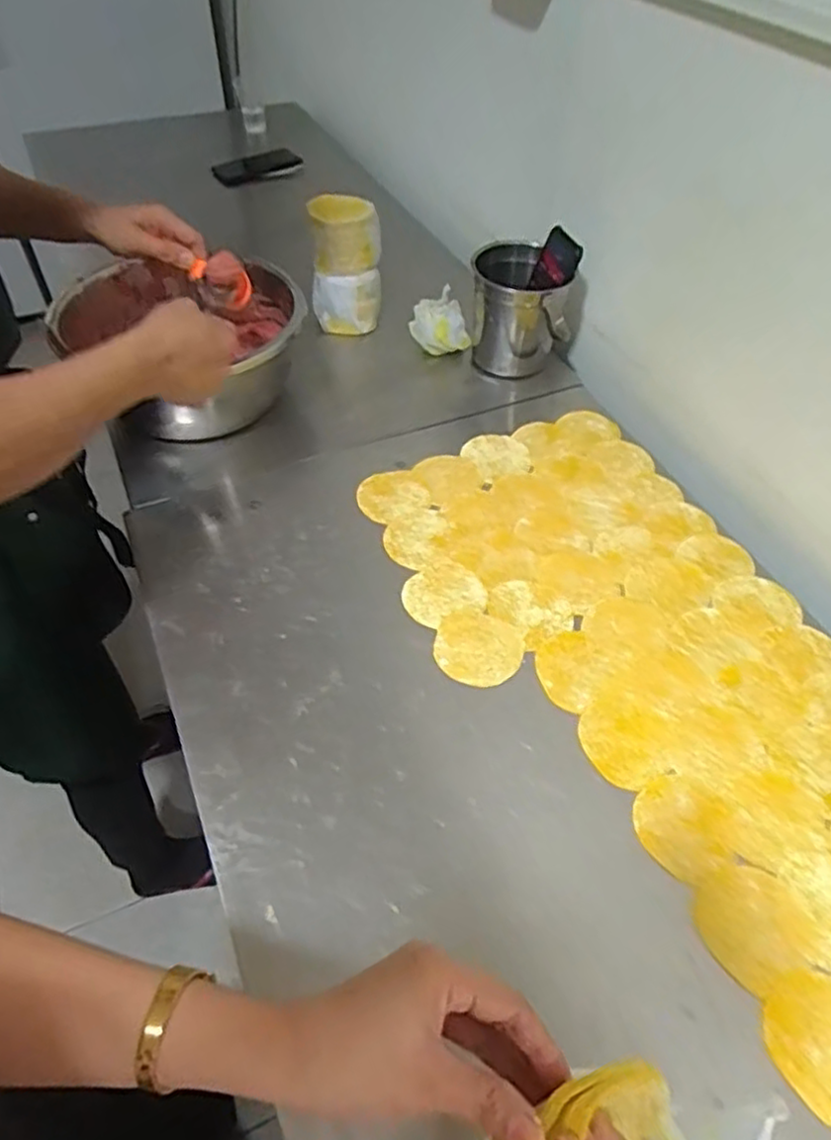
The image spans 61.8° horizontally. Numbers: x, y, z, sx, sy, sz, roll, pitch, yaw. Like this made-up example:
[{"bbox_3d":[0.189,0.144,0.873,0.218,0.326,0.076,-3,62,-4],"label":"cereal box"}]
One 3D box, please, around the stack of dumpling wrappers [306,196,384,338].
[{"bbox_3d":[-0.100,-0.423,0.983,0.097,0.168,0.101,0,50,-2],"label":"stack of dumpling wrappers"}]

